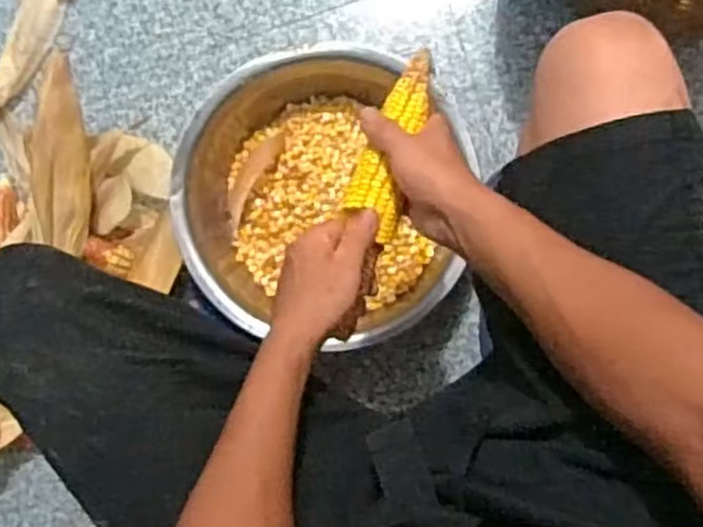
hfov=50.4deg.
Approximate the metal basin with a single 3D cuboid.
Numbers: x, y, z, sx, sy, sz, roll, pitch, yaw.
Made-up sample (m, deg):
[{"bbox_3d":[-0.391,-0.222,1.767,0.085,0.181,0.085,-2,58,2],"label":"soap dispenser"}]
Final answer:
[{"bbox_3d":[-0.036,-0.074,0.875,0.309,0.115,0.328,-5,89,4],"label":"metal basin"}]

